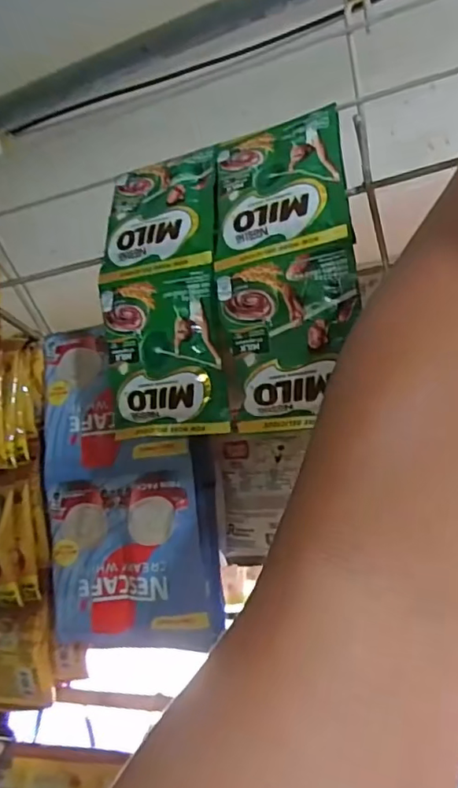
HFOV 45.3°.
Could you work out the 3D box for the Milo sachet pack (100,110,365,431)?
[{"bbox_3d":[-0.003,-0.076,0.347,0.161,0.190,0.042,-10,-6,21],"label":"Milo sachet pack"}]

